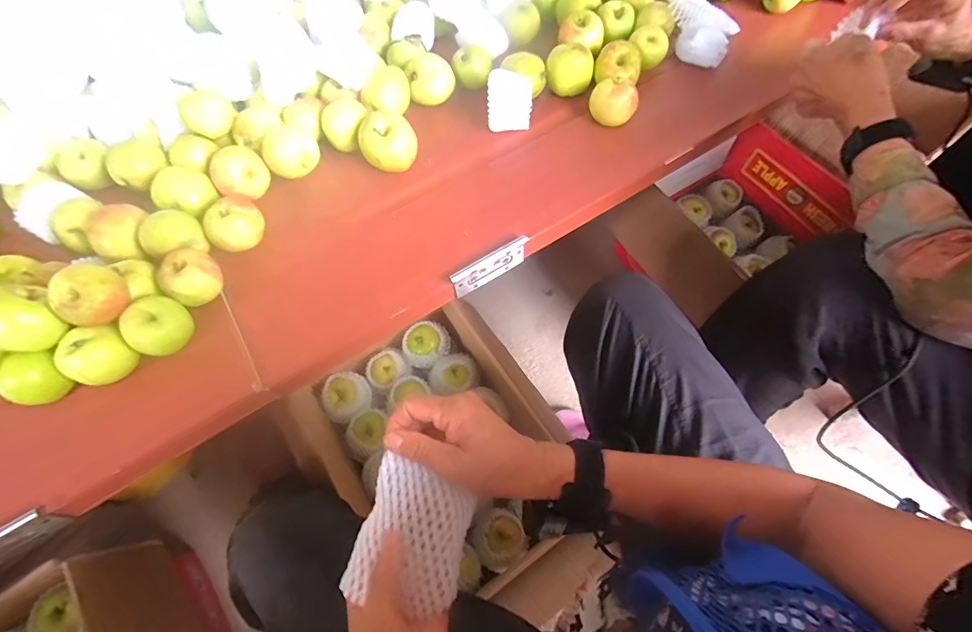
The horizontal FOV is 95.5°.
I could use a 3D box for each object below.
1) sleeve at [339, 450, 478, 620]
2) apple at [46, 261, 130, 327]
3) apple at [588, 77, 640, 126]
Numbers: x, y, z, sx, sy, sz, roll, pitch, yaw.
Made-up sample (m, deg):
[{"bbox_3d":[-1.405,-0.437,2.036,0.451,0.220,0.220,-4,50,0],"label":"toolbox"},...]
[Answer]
[{"bbox_3d":[-0.052,0.156,0.314,0.075,0.019,0.088,15,65,10],"label":"sleeve"},{"bbox_3d":[-0.387,-0.019,0.436,0.044,0.053,0.057,21,66,13],"label":"apple"},{"bbox_3d":[0.172,-0.291,0.598,0.062,0.048,0.061,11,65,9],"label":"apple"}]

